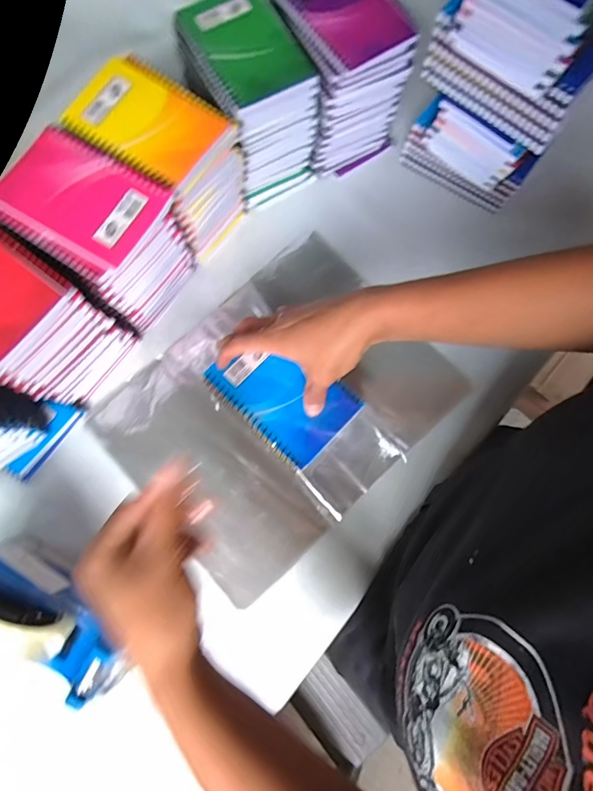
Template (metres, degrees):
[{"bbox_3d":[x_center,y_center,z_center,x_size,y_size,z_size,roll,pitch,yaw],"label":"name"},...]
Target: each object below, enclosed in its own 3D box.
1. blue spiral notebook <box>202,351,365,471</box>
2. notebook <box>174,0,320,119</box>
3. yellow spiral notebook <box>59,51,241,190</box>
[{"bbox_3d":[-0.013,-0.003,0.408,0.126,0.009,0.087,43,82,8],"label":"blue spiral notebook"},{"bbox_3d":[-0.049,-0.322,0.401,0.095,0.013,0.126,-32,81,-6],"label":"notebook"},{"bbox_3d":[-0.129,-0.240,0.382,0.125,0.014,0.091,32,81,6],"label":"yellow spiral notebook"}]

